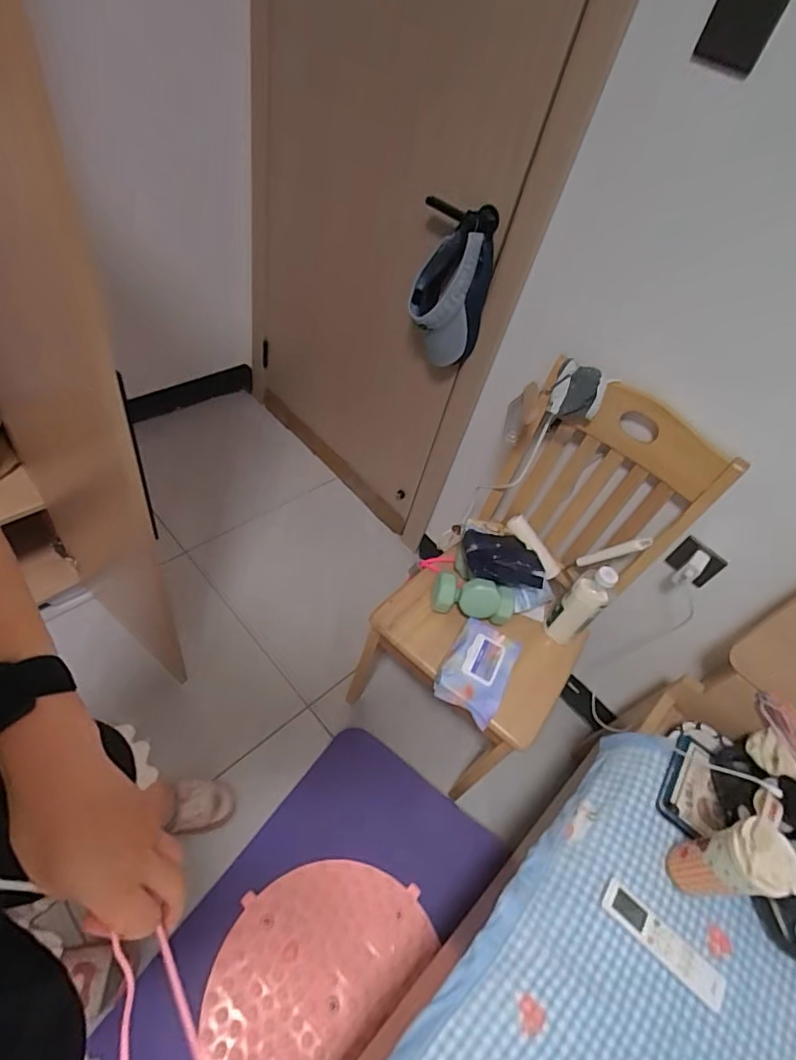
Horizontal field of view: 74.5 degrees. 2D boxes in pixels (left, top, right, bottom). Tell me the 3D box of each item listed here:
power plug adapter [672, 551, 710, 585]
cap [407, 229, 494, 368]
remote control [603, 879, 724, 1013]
[{"bbox_3d":[0.568,0.075,1.011,0.082,0.030,0.033,-47,66,8],"label":"power plug adapter"},{"bbox_3d":[0.108,-0.497,1.129,0.163,0.260,0.150,7,55,0],"label":"cap"},{"bbox_3d":[0.391,0.609,0.769,0.193,0.016,0.049,37,60,19],"label":"remote control"}]

